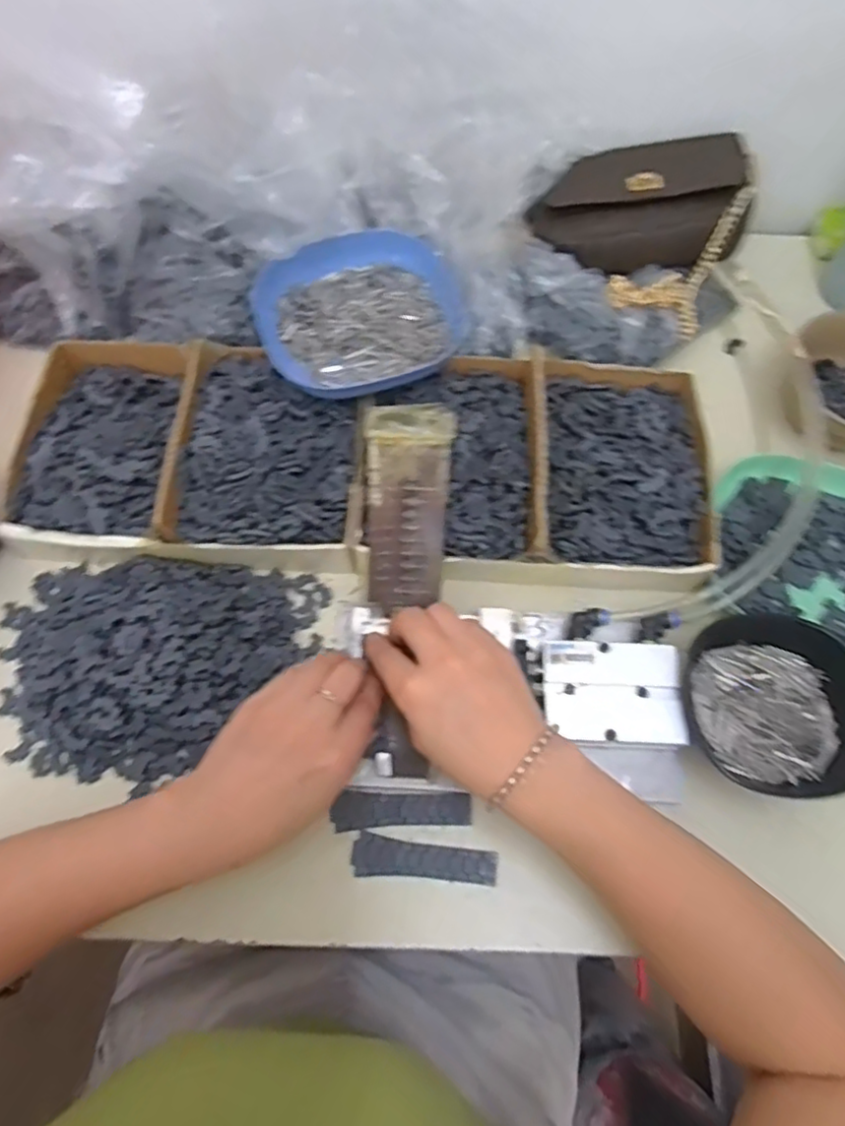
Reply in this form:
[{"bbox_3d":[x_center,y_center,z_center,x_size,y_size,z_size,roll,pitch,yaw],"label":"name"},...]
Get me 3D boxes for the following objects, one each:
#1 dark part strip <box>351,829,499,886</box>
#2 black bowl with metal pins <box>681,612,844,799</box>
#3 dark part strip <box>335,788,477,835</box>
[{"bbox_3d":[0.002,0.177,0.392,0.085,0.004,0.023,3,65,1],"label":"dark part strip"},{"bbox_3d":[0.215,0.089,0.408,0.100,0.040,0.103,0,65,0],"label":"black bowl with metal pins"},{"bbox_3d":[-0.012,0.152,0.403,0.084,0.004,0.022,-3,65,-2],"label":"dark part strip"}]

